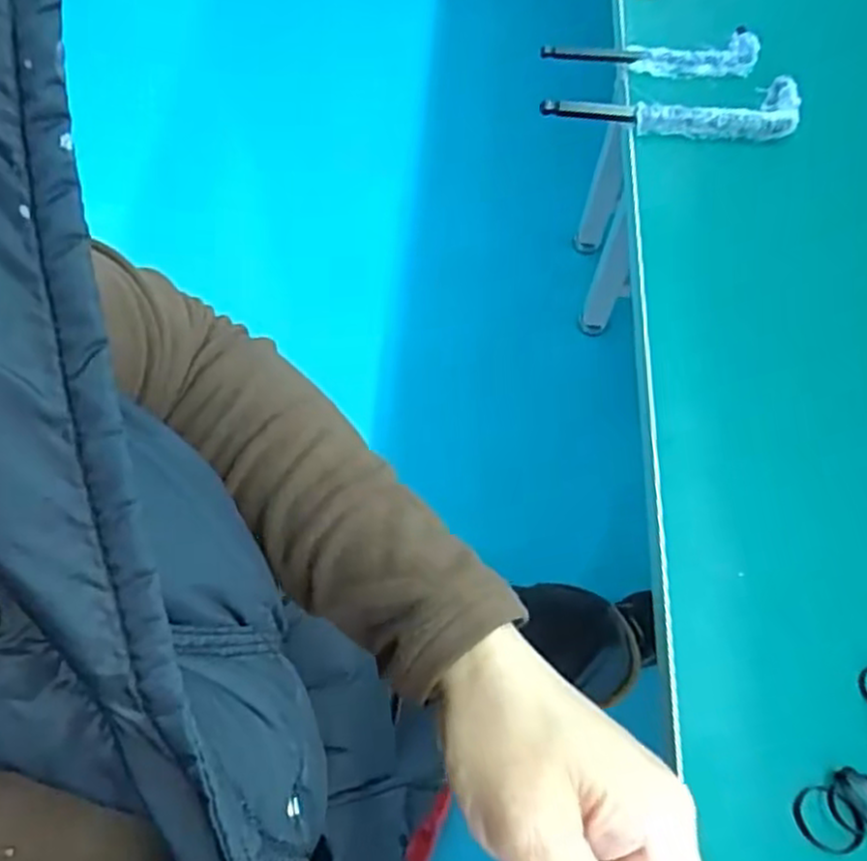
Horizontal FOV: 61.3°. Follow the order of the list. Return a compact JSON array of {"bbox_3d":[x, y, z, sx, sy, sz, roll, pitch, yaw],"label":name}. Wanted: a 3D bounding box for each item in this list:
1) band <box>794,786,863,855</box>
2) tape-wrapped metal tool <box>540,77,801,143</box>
[{"bbox_3d":[0.168,0.166,0.312,0.026,0.006,0.026,-5,72,16],"label":"band"},{"bbox_3d":[0.168,-0.223,0.512,0.183,0.016,0.039,-4,62,-4],"label":"tape-wrapped metal tool"}]

